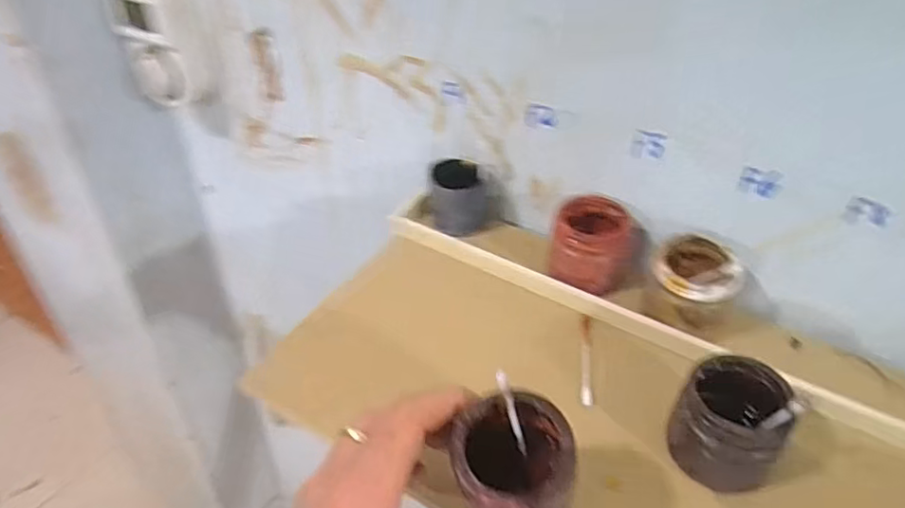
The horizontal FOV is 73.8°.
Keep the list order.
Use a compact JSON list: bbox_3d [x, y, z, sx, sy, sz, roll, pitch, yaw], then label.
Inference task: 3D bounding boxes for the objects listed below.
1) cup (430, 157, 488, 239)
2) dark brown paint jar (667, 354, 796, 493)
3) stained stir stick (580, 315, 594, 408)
[{"bbox_3d":[0.007,-0.046,0.486,0.049,0.049,0.038,1,38,-1],"label":"cup"},{"bbox_3d":[0.149,0.091,0.324,0.053,0.059,0.051,1,38,-1],"label":"dark brown paint jar"},{"bbox_3d":[0.089,0.068,0.402,0.009,0.007,0.078,6,38,6],"label":"stained stir stick"}]

